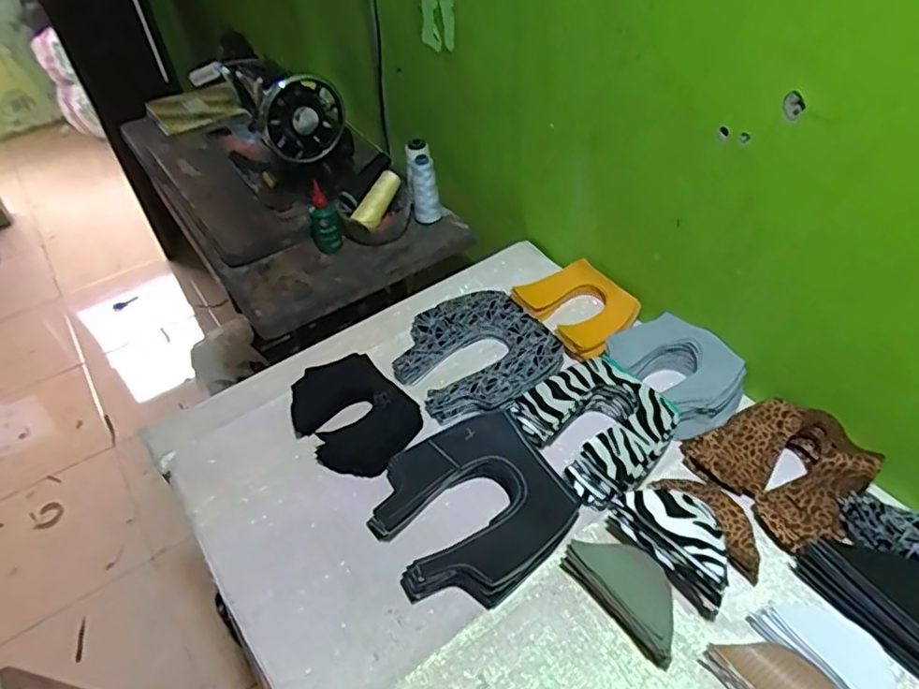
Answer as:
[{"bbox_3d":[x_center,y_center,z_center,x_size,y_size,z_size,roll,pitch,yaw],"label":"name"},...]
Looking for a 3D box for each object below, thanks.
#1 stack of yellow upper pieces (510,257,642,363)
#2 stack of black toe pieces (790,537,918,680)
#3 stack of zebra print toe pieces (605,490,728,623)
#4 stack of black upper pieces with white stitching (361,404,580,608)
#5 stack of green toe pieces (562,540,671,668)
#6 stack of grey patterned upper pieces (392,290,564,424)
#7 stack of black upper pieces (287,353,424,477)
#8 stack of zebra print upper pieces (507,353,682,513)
[{"bbox_3d":[0.163,-0.051,0.856,0.126,0.031,0.165,-26,48,-20],"label":"stack of yellow upper pieces"},{"bbox_3d":[0.384,0.221,0.536,0.085,0.034,0.144,-24,48,-19],"label":"stack of black toe pieces"},{"bbox_3d":[0.205,0.181,0.584,0.062,0.060,0.127,-31,50,-24],"label":"stack of zebra print toe pieces"},{"bbox_3d":[0.006,0.165,0.645,0.190,0.036,0.189,-28,49,-22],"label":"stack of black upper pieces with white stitching"},{"bbox_3d":[0.153,0.224,0.565,0.055,0.051,0.121,-29,50,-23],"label":"stack of green toe pieces"},{"bbox_3d":[0.020,0.009,0.802,0.188,0.023,0.192,-29,49,-22],"label":"stack of grey patterned upper pieces"},{"bbox_3d":[-0.132,0.081,0.749,0.122,0.030,0.168,-34,51,-24],"label":"stack of black upper pieces"},{"bbox_3d":[0.156,0.086,0.694,0.143,0.044,0.163,-29,50,-23],"label":"stack of zebra print upper pieces"}]

